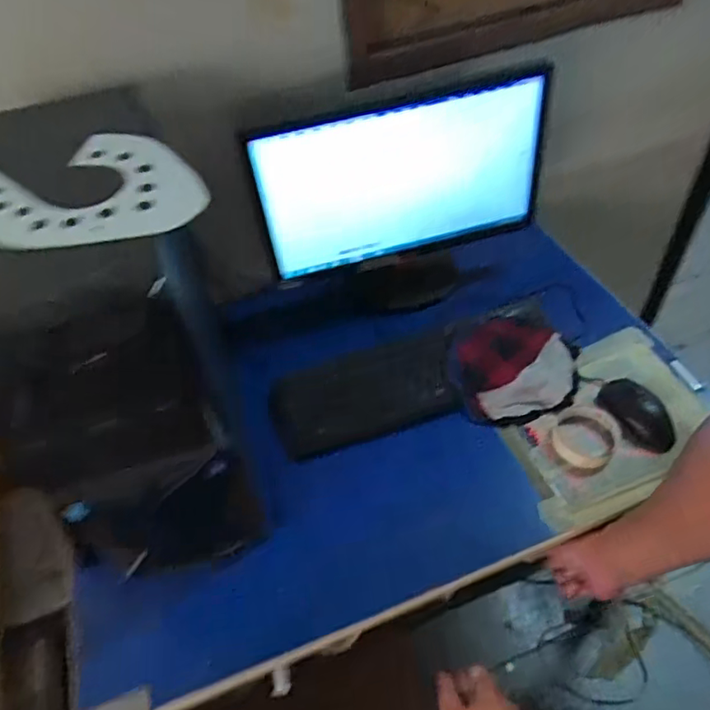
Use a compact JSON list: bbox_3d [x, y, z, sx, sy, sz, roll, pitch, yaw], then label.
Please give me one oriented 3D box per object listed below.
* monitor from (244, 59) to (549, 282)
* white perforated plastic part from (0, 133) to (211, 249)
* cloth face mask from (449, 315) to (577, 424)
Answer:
[{"bbox_3d":[0.074,-0.262,0.855,0.440,0.246,0.050,-16,50,-9],"label":"monitor"},{"bbox_3d":[-0.255,-0.143,0.509,0.228,0.013,0.165,-17,49,-9],"label":"white perforated plastic part"},{"bbox_3d":[0.233,0.016,0.844,0.183,0.032,0.165,-18,50,-9],"label":"cloth face mask"}]

